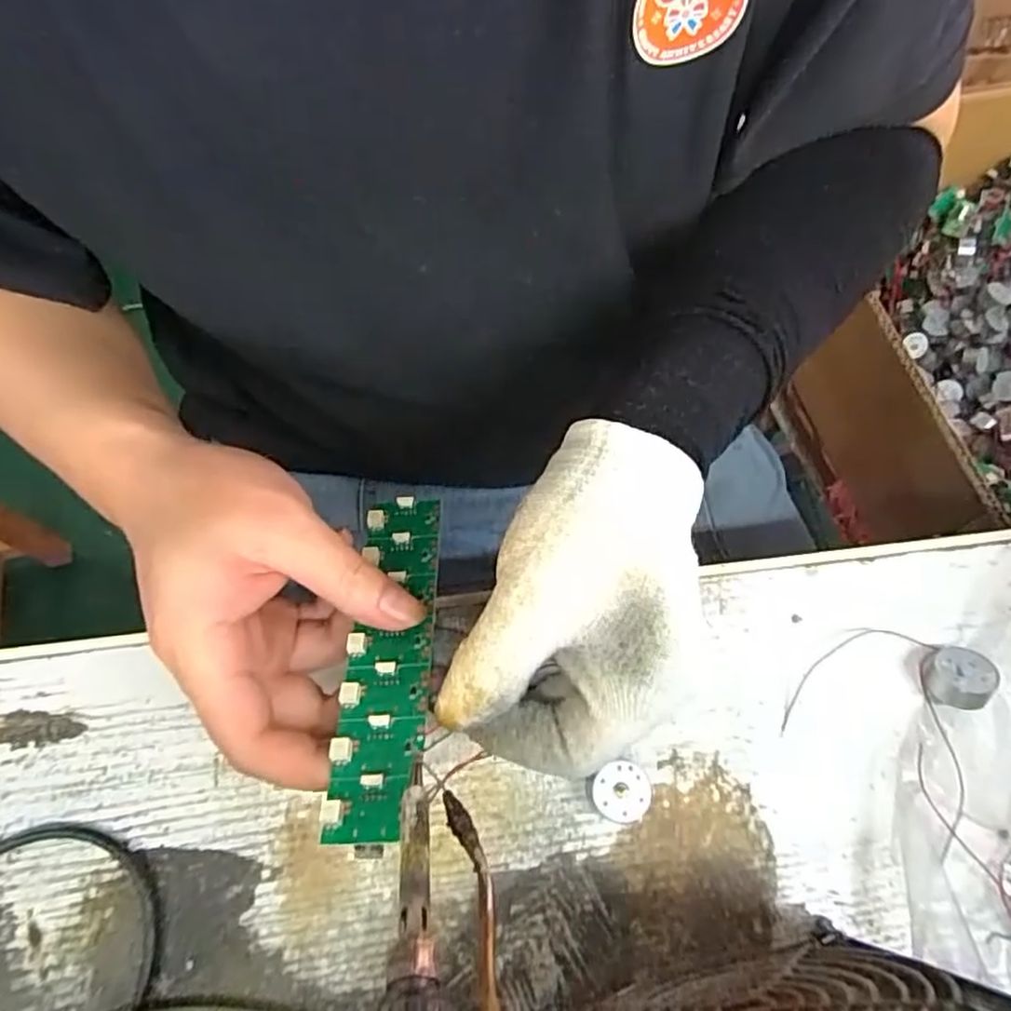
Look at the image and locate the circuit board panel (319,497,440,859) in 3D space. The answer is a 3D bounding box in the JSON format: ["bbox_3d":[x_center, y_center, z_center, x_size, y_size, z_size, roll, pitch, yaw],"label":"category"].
[{"bbox_3d":[-0.043,0.051,0.249,0.030,0.006,0.138,-2,50,2],"label":"circuit board panel"}]

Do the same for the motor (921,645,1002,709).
[{"bbox_3d":[0.195,0.074,0.288,0.021,0.018,0.024,23,69,7],"label":"motor"}]

